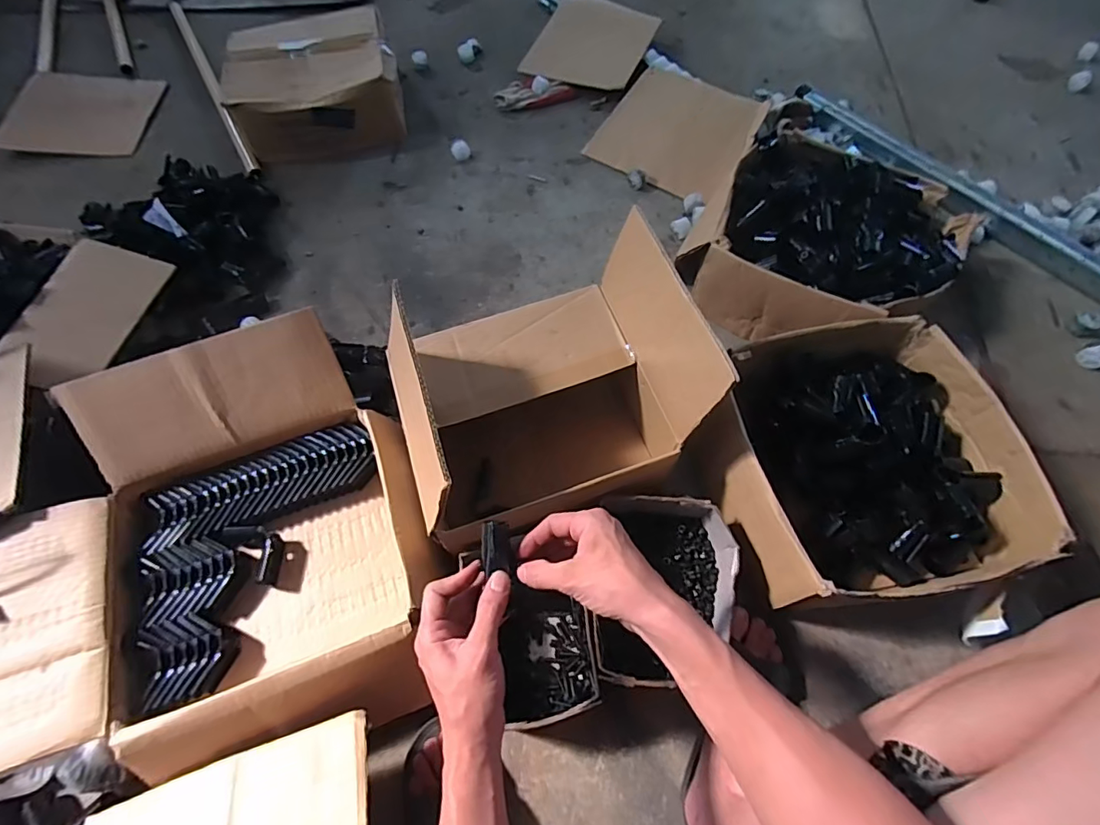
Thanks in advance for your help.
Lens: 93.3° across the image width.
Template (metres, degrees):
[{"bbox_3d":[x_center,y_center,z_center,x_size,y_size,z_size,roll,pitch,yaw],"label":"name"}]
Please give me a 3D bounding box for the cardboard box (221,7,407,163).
[{"bbox_3d":[-0.480,-0.673,1.080,0.331,0.128,0.277,-12,65,-3],"label":"cardboard box"}]

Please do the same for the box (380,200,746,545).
[{"bbox_3d":[-0.011,-0.016,0.680,0.352,0.280,0.278,-18,65,-6],"label":"box"}]

